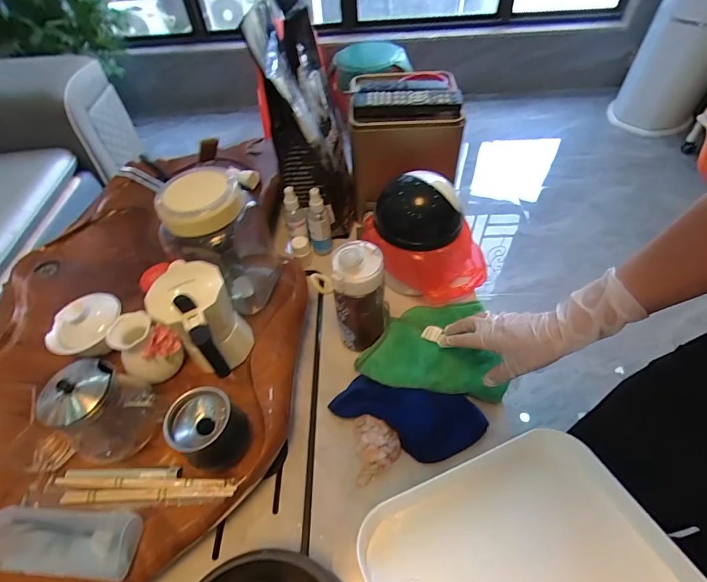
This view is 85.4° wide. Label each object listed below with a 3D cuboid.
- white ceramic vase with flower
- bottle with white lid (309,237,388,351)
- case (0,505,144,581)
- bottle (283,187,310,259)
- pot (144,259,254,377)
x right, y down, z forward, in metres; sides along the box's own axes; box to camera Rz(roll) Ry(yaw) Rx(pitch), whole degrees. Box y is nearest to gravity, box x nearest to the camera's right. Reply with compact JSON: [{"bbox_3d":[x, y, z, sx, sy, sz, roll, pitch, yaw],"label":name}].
[{"bbox_3d":[-0.256,0.072,0.473,0.058,0.073,0.062,-2,51,2],"label":"white ceramic vase with flower"},{"bbox_3d":[0.001,0.007,0.533,0.090,0.172,0.062,0,52,4],"label":"bottle with white lid"},{"bbox_3d":[-0.287,0.246,0.378,0.142,0.026,0.055,1,52,5],"label":"case"},{"bbox_3d":[-0.101,-0.122,0.674,0.033,0.122,0.031,-13,26,-6],"label":"bottle"},{"bbox_3d":[-0.174,0.042,0.466,0.081,0.148,0.123,-37,58,-23],"label":"pot"}]

